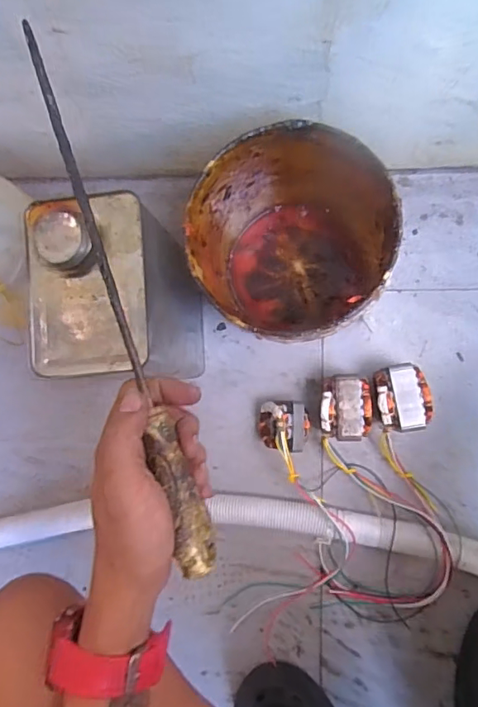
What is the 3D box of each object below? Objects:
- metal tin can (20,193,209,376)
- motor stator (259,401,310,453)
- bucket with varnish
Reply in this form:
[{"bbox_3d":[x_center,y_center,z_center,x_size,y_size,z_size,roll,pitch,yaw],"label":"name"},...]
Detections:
[{"bbox_3d":[-0.114,-0.054,0.549,0.112,0.247,0.152,0,87,7],"label":"metal tin can"},{"bbox_3d":[0.053,0.085,0.619,0.061,0.058,0.057,2,86,8],"label":"motor stator"},{"bbox_3d":[0.054,-0.114,0.570,0.181,0.191,0.189,0,87,7],"label":"bucket with varnish"}]

